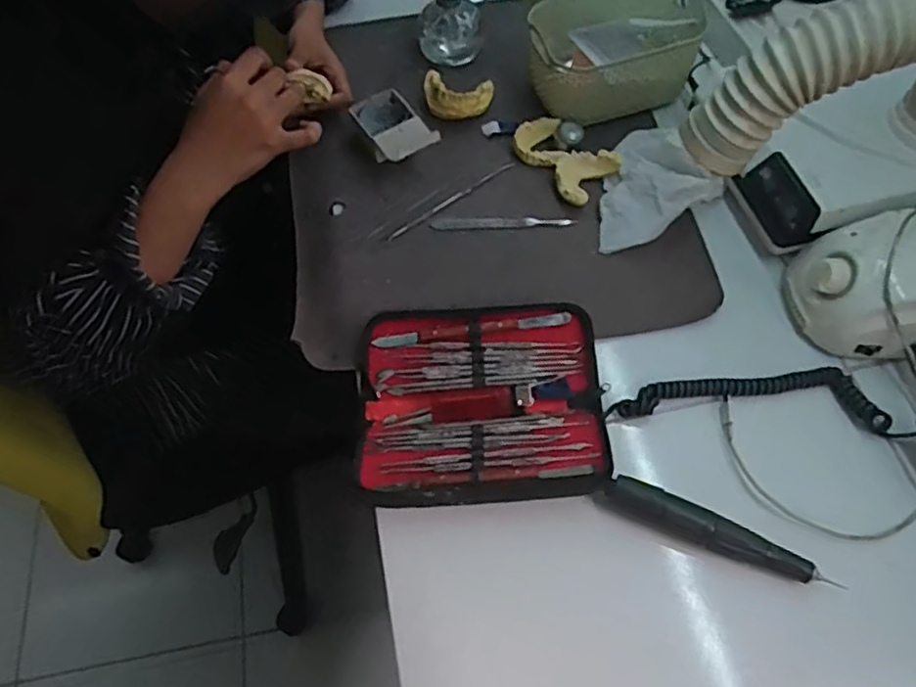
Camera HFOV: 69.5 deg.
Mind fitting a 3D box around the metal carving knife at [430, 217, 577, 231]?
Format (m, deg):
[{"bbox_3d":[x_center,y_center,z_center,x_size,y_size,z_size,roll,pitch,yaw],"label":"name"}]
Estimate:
[{"bbox_3d":[0.043,-0.116,0.642,0.137,0.004,0.014,-1,61,3],"label":"metal carving knife"}]

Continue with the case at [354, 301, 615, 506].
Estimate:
[{"bbox_3d":[0.018,0.044,0.539,0.196,0.022,0.172,-4,60,1],"label":"case"}]

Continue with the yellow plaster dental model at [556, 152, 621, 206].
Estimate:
[{"bbox_3d":[0.122,-0.168,0.654,0.050,0.019,0.070,35,68,21],"label":"yellow plaster dental model"}]

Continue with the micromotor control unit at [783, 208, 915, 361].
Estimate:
[{"bbox_3d":[0.362,-0.048,0.533,0.151,0.082,0.096,0,61,3],"label":"micromotor control unit"}]

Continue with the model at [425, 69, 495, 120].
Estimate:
[{"bbox_3d":[0.000,-0.261,0.708,0.071,0.037,0.053,5,61,6],"label":"model"}]

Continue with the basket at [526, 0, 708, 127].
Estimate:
[{"bbox_3d":[0.157,-0.302,0.679,0.164,0.096,0.109,-23,62,-10],"label":"basket"}]

